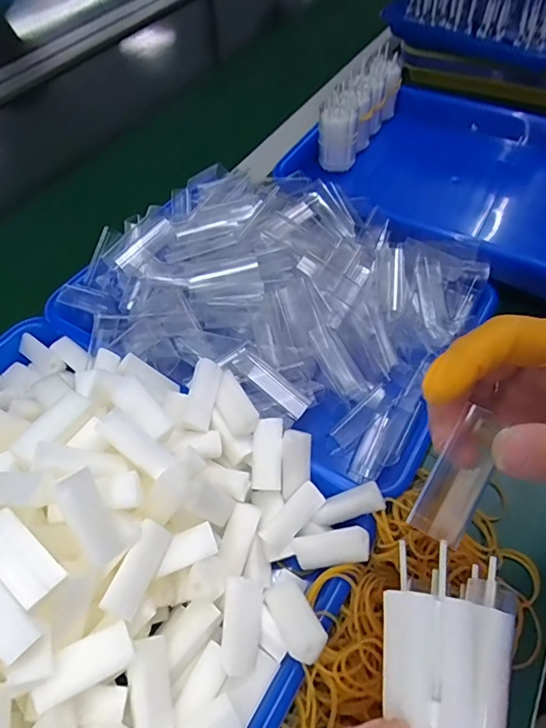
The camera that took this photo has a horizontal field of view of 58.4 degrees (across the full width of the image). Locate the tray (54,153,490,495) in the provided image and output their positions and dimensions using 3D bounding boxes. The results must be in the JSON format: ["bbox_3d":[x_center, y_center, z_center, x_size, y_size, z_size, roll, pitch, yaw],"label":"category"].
[{"bbox_3d":[0.004,-0.063,0.412,0.314,0.086,0.234,26,59,19],"label":"tray"}]

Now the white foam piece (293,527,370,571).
[{"bbox_3d":[0.035,0.112,0.296,0.047,0.012,0.018,-19,50,24],"label":"white foam piece"}]

